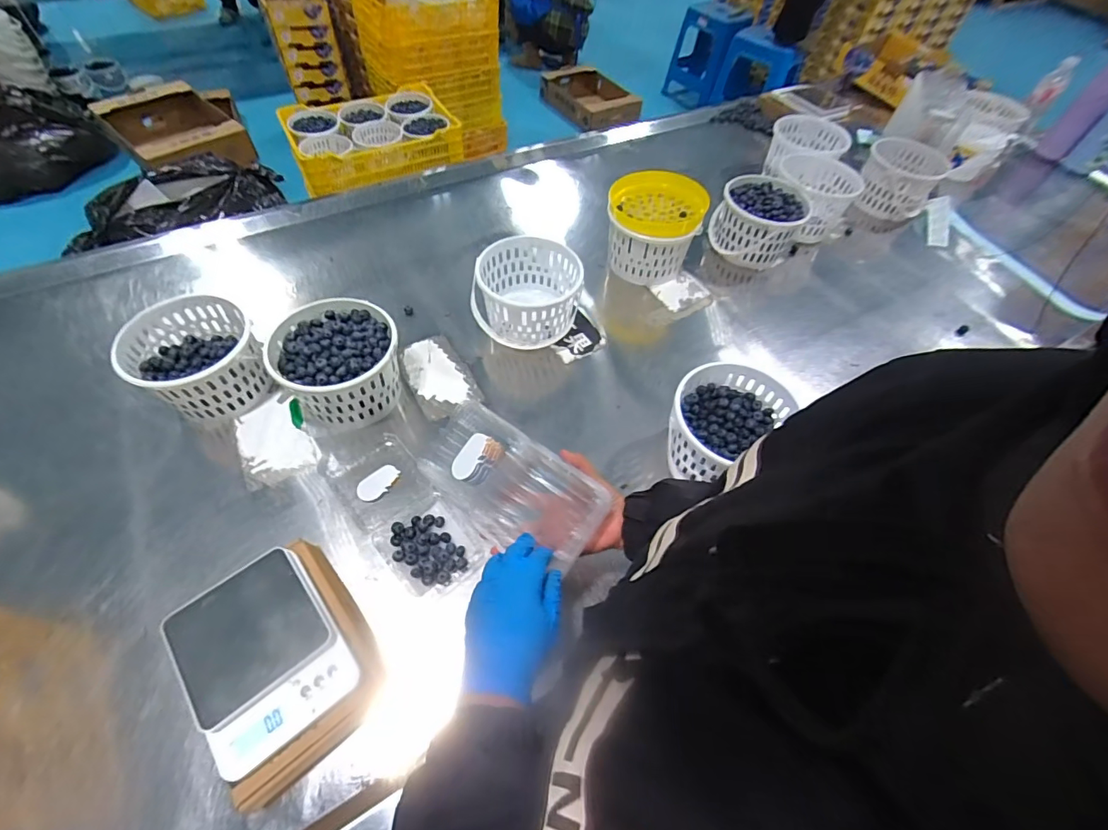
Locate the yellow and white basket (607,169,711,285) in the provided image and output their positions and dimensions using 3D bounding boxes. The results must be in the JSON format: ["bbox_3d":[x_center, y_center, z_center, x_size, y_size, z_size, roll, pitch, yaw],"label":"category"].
[{"bbox_3d":[0.194,-0.359,0.940,0.186,0.145,0.151,4,55,-2],"label":"yellow and white basket"}]

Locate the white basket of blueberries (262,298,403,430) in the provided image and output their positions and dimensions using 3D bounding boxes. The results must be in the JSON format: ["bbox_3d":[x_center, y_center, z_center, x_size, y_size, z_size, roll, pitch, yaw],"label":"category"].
[{"bbox_3d":[-0.322,-0.078,0.733,0.170,0.108,0.176,-20,60,-18],"label":"white basket of blueberries"}]

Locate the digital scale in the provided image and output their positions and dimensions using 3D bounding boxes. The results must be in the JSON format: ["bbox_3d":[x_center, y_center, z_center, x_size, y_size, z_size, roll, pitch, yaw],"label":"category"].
[{"bbox_3d":[-0.306,0.243,0.500,0.139,0.027,0.179,-33,64,-24],"label":"digital scale"}]

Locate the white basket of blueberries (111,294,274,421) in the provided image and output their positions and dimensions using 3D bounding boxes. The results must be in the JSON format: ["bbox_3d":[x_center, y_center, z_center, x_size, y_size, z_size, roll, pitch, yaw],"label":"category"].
[{"bbox_3d":[-0.544,-0.085,0.735,0.163,0.098,0.181,-33,64,-24],"label":"white basket of blueberries"}]

